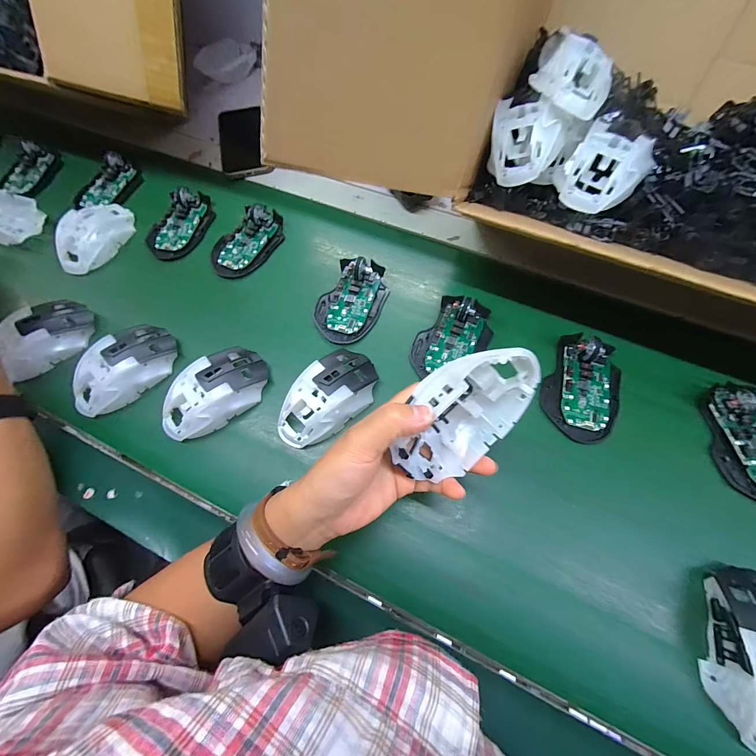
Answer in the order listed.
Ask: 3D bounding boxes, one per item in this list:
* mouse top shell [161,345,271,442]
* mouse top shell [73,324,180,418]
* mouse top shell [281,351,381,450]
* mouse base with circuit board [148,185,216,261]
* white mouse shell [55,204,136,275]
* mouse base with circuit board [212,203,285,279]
[{"bbox_3d":[-0.168,0.014,0.347,0.113,0.037,0.062,-40,72,-14],"label":"mouse top shell"},{"bbox_3d":[-0.270,-0.010,0.359,0.065,0.036,0.109,22,70,10],"label":"mouse top shell"},{"bbox_3d":[-0.049,0.020,0.340,0.065,0.034,0.114,40,74,16],"label":"mouse top shell"},{"bbox_3d":[-0.267,-0.211,0.453,0.068,0.022,0.114,16,69,8],"label":"mouse base with circuit board"},{"bbox_3d":[-0.374,-0.189,0.443,0.062,0.033,0.111,22,70,10],"label":"white mouse shell"},{"bbox_3d":[-0.170,-0.181,0.439,0.066,0.024,0.111,31,71,13],"label":"mouse base with circuit board"}]

